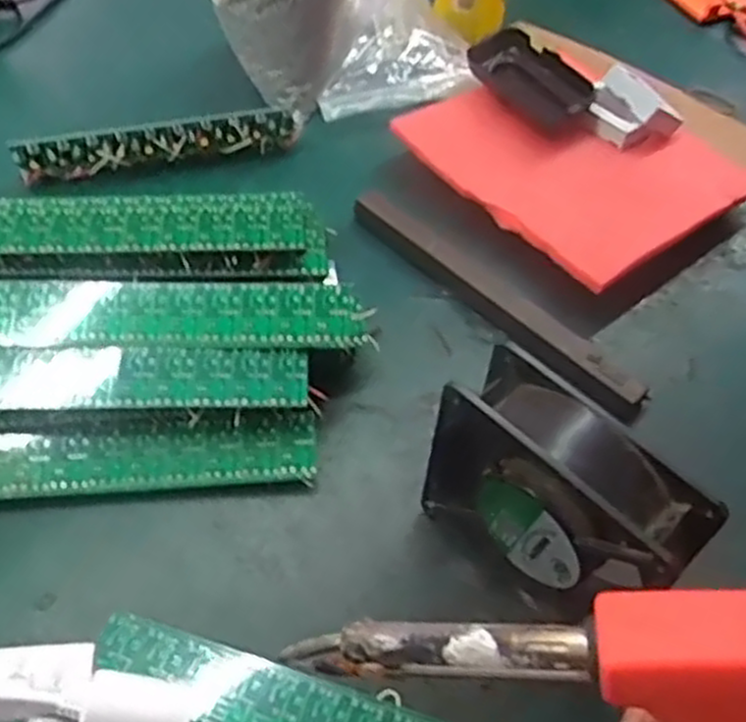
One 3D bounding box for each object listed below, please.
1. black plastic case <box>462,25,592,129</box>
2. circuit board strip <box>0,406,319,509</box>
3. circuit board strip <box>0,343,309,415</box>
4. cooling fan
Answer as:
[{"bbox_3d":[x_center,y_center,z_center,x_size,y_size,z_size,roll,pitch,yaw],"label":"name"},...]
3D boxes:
[{"bbox_3d":[0.124,-0.223,0.618,0.046,0.032,0.112,-33,60,-25],"label":"black plastic case"},{"bbox_3d":[-0.134,0.057,0.434,0.204,0.010,0.042,-4,67,-5],"label":"circuit board strip"},{"bbox_3d":[-0.139,0.010,0.428,0.204,0.008,0.038,1,70,-3],"label":"circuit board strip"},{"bbox_3d":[0.082,0.069,0.363,0.040,0.121,0.114,-35,61,-26],"label":"cooling fan"}]

